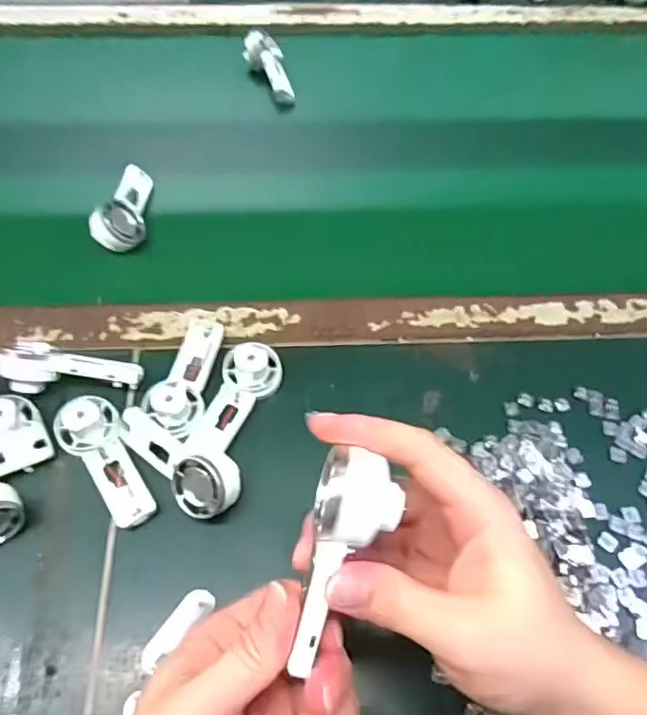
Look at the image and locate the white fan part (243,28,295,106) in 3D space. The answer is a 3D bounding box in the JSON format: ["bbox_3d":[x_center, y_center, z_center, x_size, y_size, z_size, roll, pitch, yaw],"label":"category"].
[{"bbox_3d":[-0.054,-0.305,0.613,0.038,0.019,0.097,-20,74,-13],"label":"white fan part"}]

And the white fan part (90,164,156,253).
[{"bbox_3d":[-0.165,-0.131,0.495,0.033,0.028,0.098,10,59,4],"label":"white fan part"}]

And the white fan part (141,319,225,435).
[{"bbox_3d":[-0.096,0.010,0.407,0.036,0.029,0.095,10,59,4],"label":"white fan part"}]

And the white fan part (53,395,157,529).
[{"bbox_3d":[-0.140,0.066,0.373,0.036,0.019,0.090,-31,78,-19],"label":"white fan part"}]

